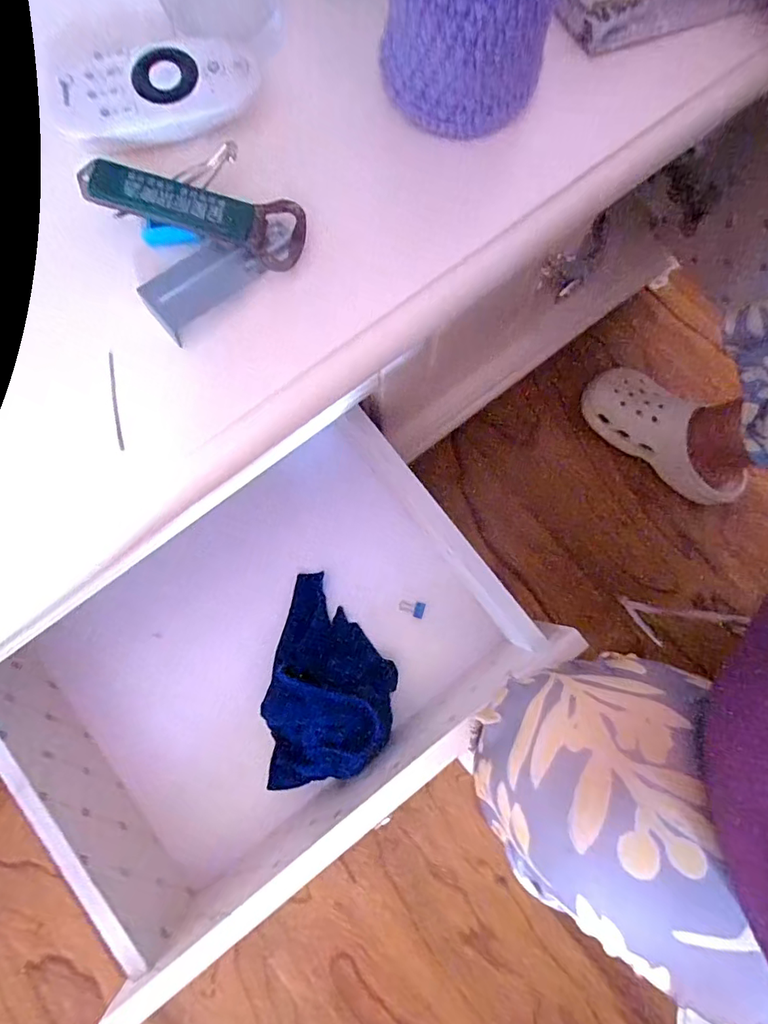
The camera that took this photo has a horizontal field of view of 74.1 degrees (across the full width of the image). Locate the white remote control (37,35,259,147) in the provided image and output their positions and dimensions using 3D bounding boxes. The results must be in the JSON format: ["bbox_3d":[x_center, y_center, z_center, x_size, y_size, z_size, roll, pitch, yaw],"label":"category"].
[{"bbox_3d":[-0.118,-0.216,0.261,0.104,0.012,0.050,-10,80,0],"label":"white remote control"}]

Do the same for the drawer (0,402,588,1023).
[{"bbox_3d":[-0.105,0.137,0.464,0.399,0.153,0.281,-38,81,-5],"label":"drawer"}]

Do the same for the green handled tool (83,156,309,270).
[{"bbox_3d":[-0.092,-0.149,0.250,0.105,0.009,0.032,11,80,-11],"label":"green handled tool"}]

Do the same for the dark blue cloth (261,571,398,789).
[{"bbox_3d":[-0.047,0.162,0.475,0.110,0.061,0.186,10,80,3],"label":"dark blue cloth"}]

